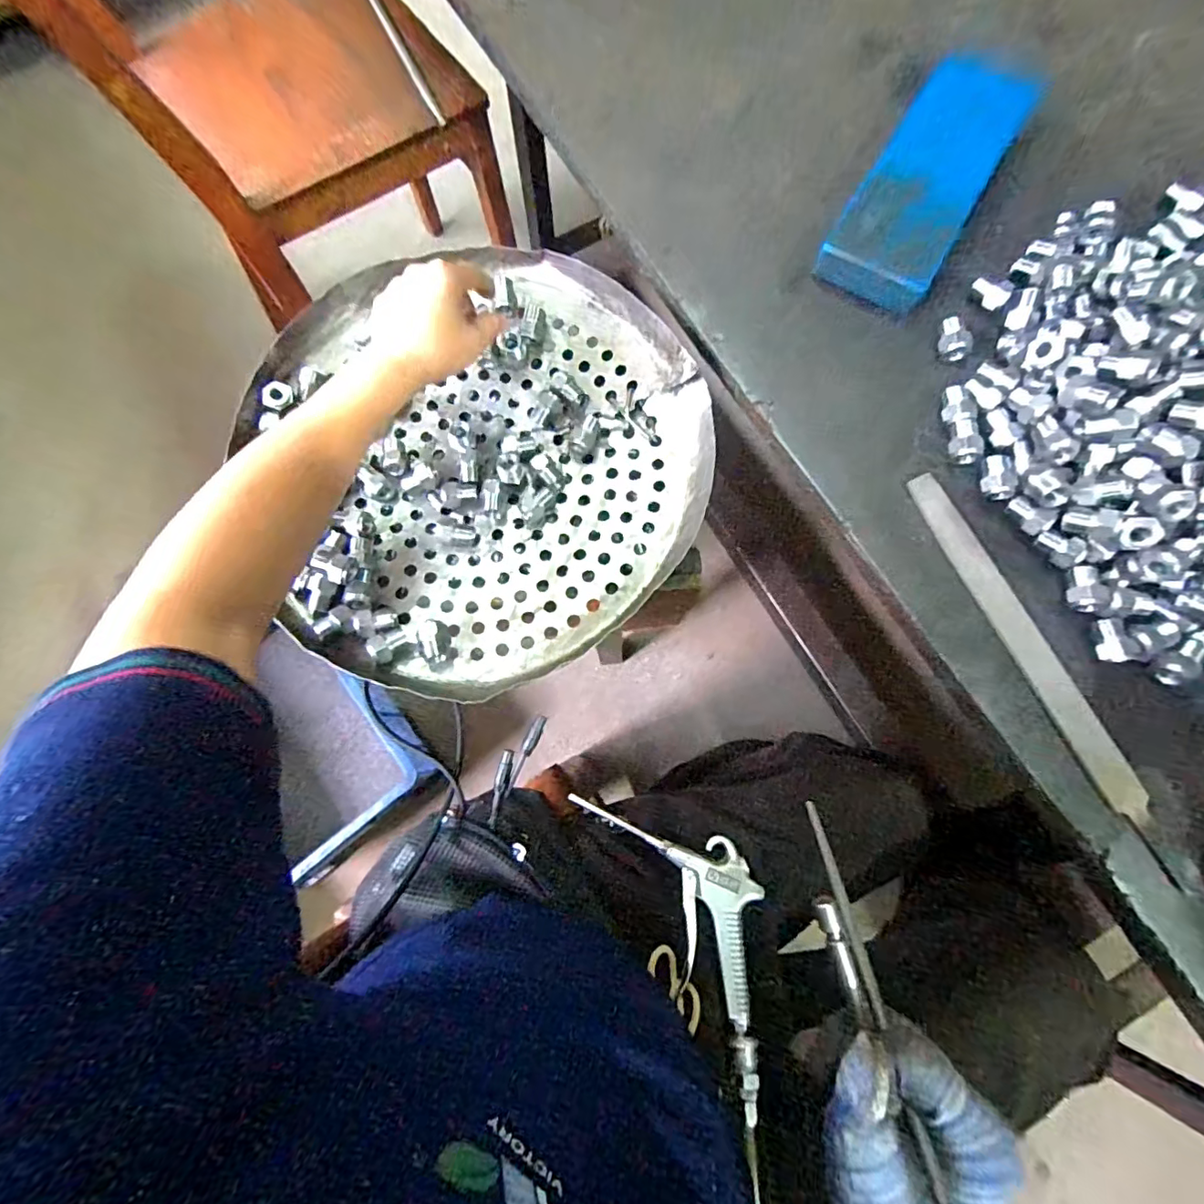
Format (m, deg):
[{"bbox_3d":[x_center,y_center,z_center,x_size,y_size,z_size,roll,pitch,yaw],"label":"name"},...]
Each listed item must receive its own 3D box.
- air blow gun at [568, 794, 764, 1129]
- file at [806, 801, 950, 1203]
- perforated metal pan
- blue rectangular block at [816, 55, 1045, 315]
[{"bbox_3d":[0.080,0.245,0.452,0.094,0.027,0.238,-27,66,-11],"label":"air blow gun"},{"bbox_3d":[0.133,0.192,0.277,0.007,0.234,0.006,4,119,2],"label":"file"},{"bbox_3d":[-0.113,-0.135,0.476,0.369,0.043,0.397,-24,76,-6],"label":"perforated metal pan"},{"bbox_3d":[0.276,-0.359,0.470,0.086,0.030,0.260,31,78,8],"label":"blue rectangular block"}]

